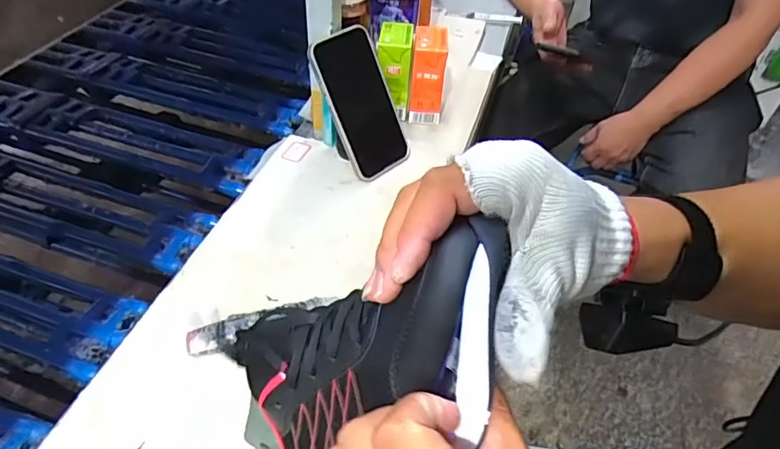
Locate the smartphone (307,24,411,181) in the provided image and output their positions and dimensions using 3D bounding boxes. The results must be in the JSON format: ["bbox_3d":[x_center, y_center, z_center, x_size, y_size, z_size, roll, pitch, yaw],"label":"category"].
[{"bbox_3d":[-0.030,-0.137,0.584,0.084,0.159,0.013,-35,23,-29],"label":"smartphone"}]

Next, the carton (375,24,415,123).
[{"bbox_3d":[0.004,-0.203,0.660,0.045,0.102,0.069,5,46,-1],"label":"carton"}]

